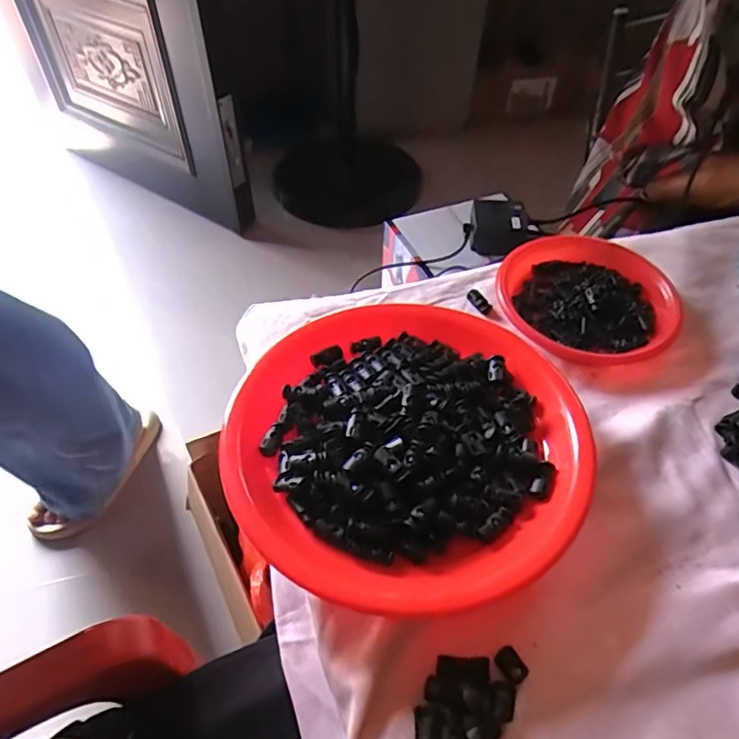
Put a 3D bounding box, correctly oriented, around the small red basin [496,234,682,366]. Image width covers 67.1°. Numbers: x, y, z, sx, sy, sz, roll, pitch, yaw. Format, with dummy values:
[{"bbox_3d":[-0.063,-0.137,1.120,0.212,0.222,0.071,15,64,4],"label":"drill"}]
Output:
[{"bbox_3d":[0.200,-0.068,0.517,0.147,0.034,0.140,0,50,1],"label":"small red basin"}]

